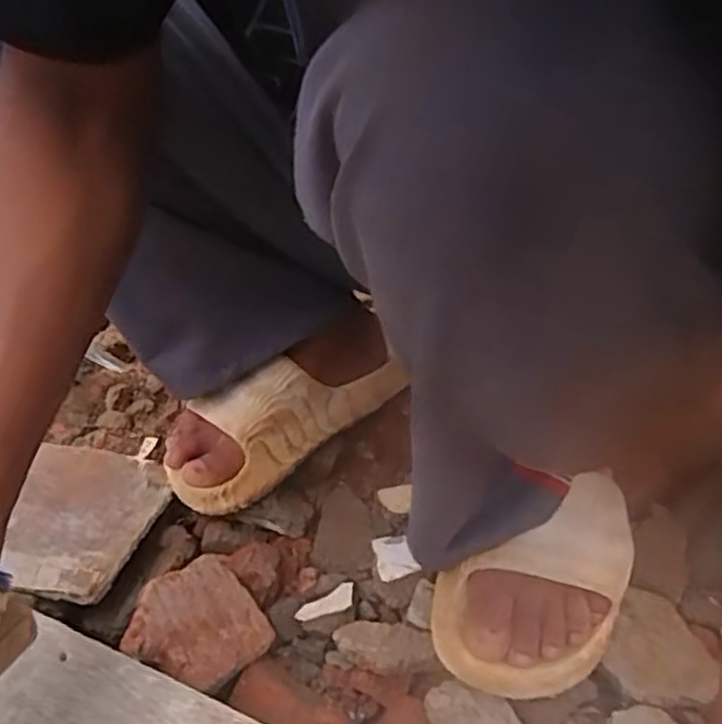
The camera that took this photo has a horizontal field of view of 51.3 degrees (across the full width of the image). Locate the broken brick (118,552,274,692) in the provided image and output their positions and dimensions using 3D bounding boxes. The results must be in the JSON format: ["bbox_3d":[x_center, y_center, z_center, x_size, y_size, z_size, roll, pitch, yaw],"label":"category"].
[{"bbox_3d":[-0.112,0.178,0.506,0.080,0.029,0.080,43,37,13],"label":"broken brick"}]

